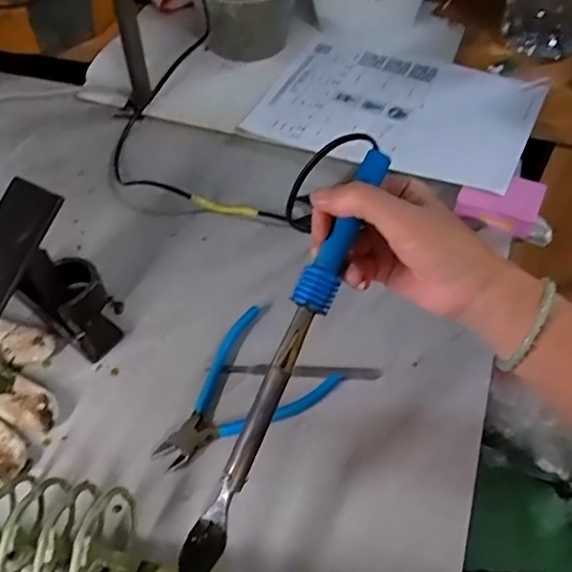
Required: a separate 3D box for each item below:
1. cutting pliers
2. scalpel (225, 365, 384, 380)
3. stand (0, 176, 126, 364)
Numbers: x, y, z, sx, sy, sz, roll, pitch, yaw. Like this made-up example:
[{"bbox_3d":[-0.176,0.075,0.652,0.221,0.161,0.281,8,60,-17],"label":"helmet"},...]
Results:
[{"bbox_3d":[-0.041,0.088,0.459,0.144,0.011,0.102,-39,60,-23],"label":"cutting pliers"},{"bbox_3d":[0.006,0.070,0.474,0.143,0.004,0.010,3,53,5],"label":"scalpel"},{"bbox_3d":[-0.203,0.008,0.462,0.095,0.113,0.121,29,60,23],"label":"stand"}]

